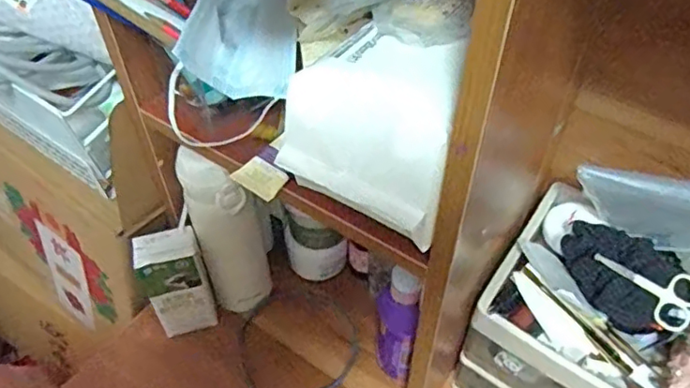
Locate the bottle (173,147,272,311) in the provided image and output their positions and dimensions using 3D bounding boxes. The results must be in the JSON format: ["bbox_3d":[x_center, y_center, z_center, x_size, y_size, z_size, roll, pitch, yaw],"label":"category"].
[{"bbox_3d":[-0.115,0.037,0.582,0.066,0.213,0.061,-11,49,-8],"label":"bottle"}]

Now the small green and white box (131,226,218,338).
[{"bbox_3d":[-0.170,0.092,0.593,0.061,0.132,0.040,-15,50,-12],"label":"small green and white box"}]

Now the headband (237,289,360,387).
[{"bbox_3d":[-0.051,0.156,0.619,0.128,0.012,0.127,0,49,1],"label":"headband"}]

